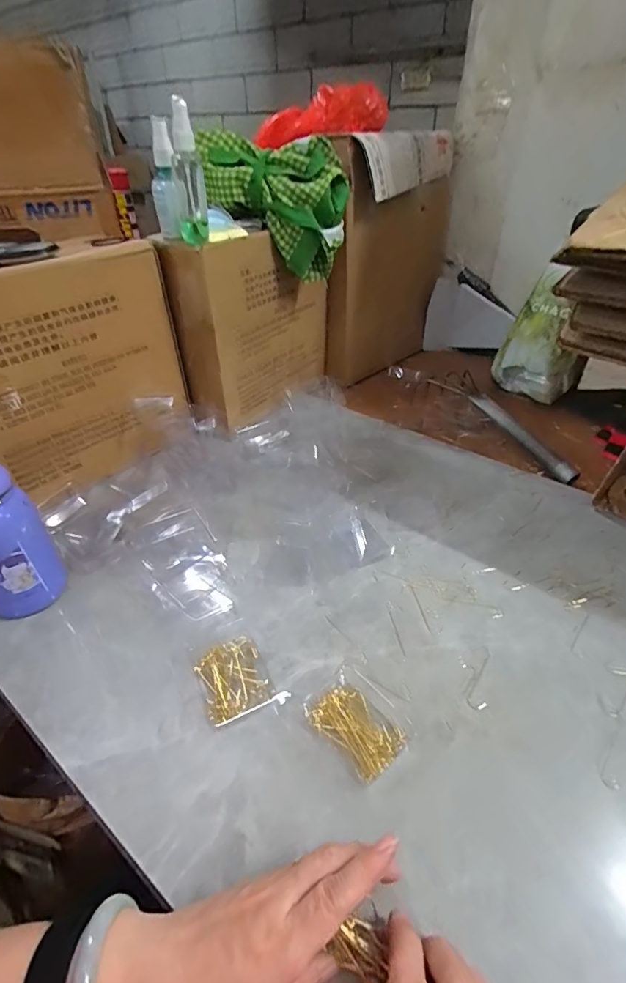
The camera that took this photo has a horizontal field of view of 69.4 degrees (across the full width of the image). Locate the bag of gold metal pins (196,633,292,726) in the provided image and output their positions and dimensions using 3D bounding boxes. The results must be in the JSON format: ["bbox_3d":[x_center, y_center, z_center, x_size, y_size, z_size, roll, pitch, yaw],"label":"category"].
[{"bbox_3d":[-0.067,0.162,0.390,0.057,0.015,0.074,-18,43,-21],"label":"bag of gold metal pins"}]

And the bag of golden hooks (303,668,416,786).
[{"bbox_3d":[0.038,0.184,0.366,0.061,0.016,0.078,-32,49,-34],"label":"bag of golden hooks"}]

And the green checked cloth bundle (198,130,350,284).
[{"bbox_3d":[-0.052,-0.391,0.631,0.192,0.155,0.090,1,39,0],"label":"green checked cloth bundle"}]

